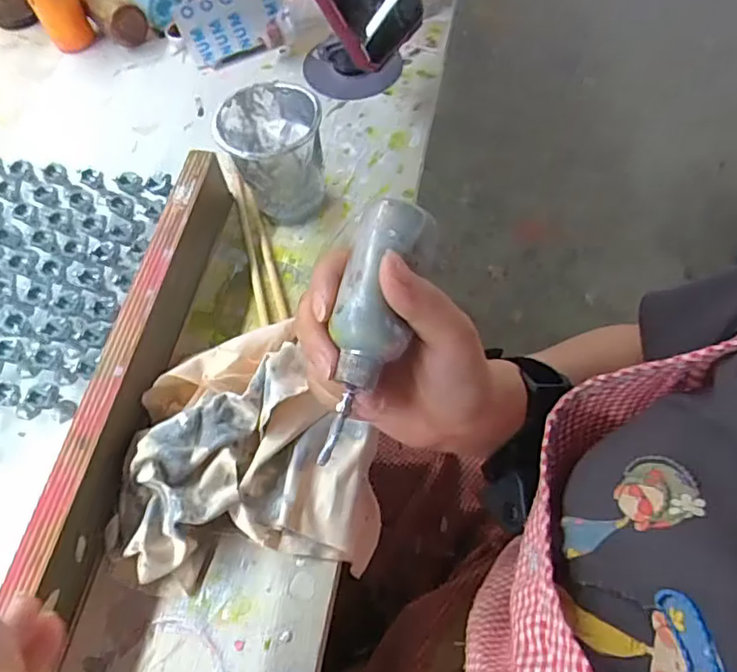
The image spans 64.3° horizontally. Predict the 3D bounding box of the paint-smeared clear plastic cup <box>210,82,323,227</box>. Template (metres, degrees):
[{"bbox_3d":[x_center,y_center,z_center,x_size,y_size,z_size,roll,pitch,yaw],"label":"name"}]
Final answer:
[{"bbox_3d":[-0.060,-0.115,0.394,0.063,0.080,0.066,-2,61,3],"label":"paint-smeared clear plastic cup"}]

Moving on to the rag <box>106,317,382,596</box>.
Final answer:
[{"bbox_3d":[-0.070,0.059,0.326,0.135,0.034,0.133,-7,61,1],"label":"rag"}]

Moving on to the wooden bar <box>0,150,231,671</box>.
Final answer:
[{"bbox_3d":[-0.159,0.152,0.278,0.031,0.052,0.588,7,62,8],"label":"wooden bar"}]

